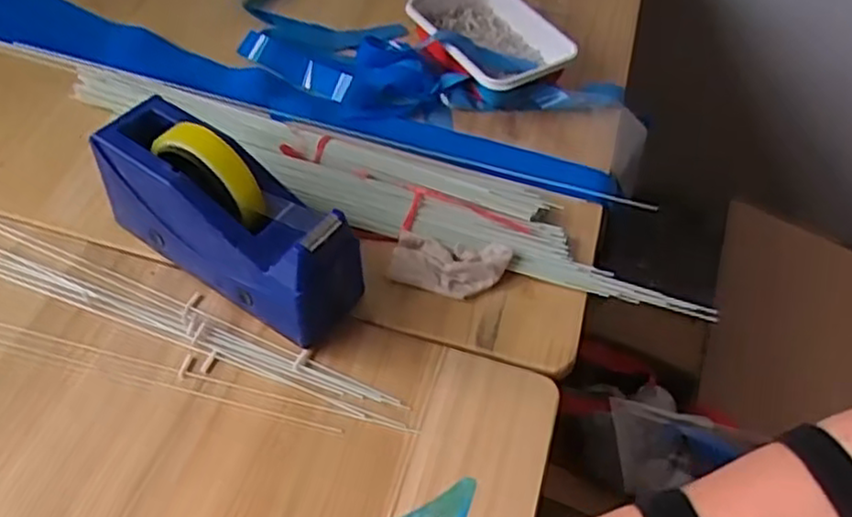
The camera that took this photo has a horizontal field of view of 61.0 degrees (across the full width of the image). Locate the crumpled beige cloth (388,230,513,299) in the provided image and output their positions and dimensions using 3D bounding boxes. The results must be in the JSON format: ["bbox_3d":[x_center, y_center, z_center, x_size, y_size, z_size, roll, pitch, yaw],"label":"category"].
[{"bbox_3d":[0.018,0.006,0.567,0.089,0.010,0.046,9,73,13],"label":"crumpled beige cloth"}]

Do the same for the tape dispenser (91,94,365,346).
[{"bbox_3d":[-0.143,-0.029,0.529,0.210,0.114,0.072,34,59,9],"label":"tape dispenser"}]

